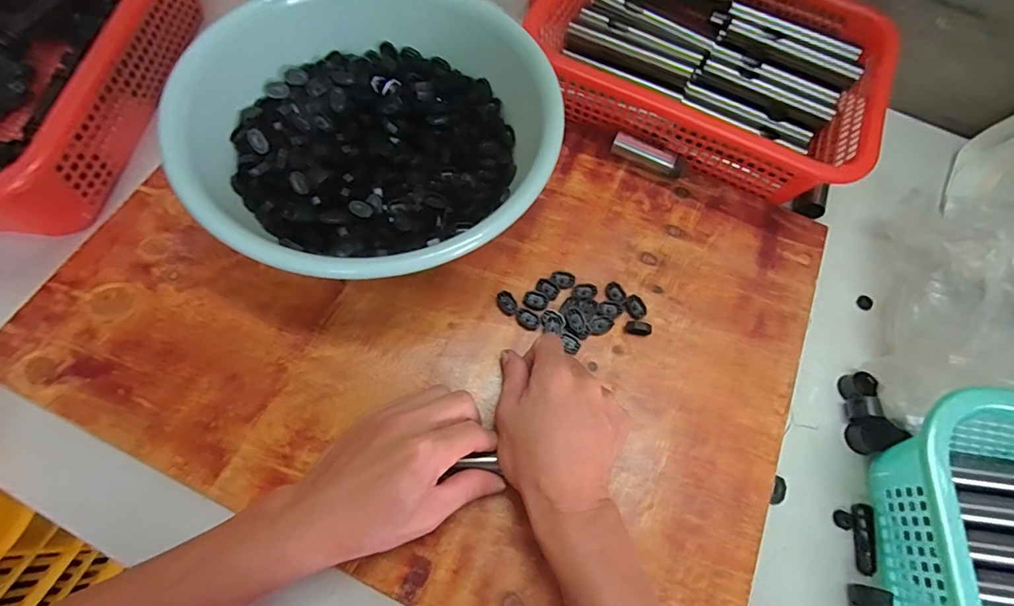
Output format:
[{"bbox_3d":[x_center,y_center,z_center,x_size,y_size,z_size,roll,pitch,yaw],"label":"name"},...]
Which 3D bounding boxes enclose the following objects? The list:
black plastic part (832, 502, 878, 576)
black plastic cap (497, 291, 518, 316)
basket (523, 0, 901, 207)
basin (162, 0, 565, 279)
[{"bbox_3d":[0.276,0.185,0.375,0.027,0.010,0.050,4,68,-2],"label":"black plastic part"},{"bbox_3d":[0.000,0.000,0.419,0.015,0.005,0.022,-32,73,-15],"label":"black plastic cap"},{"bbox_3d":[0.205,-0.256,0.496,0.332,0.067,0.232,25,69,7],"label":"basket"},{"bbox_3d":[-0.111,-0.136,0.406,0.284,0.105,0.268,1,68,-3],"label":"basin"}]

